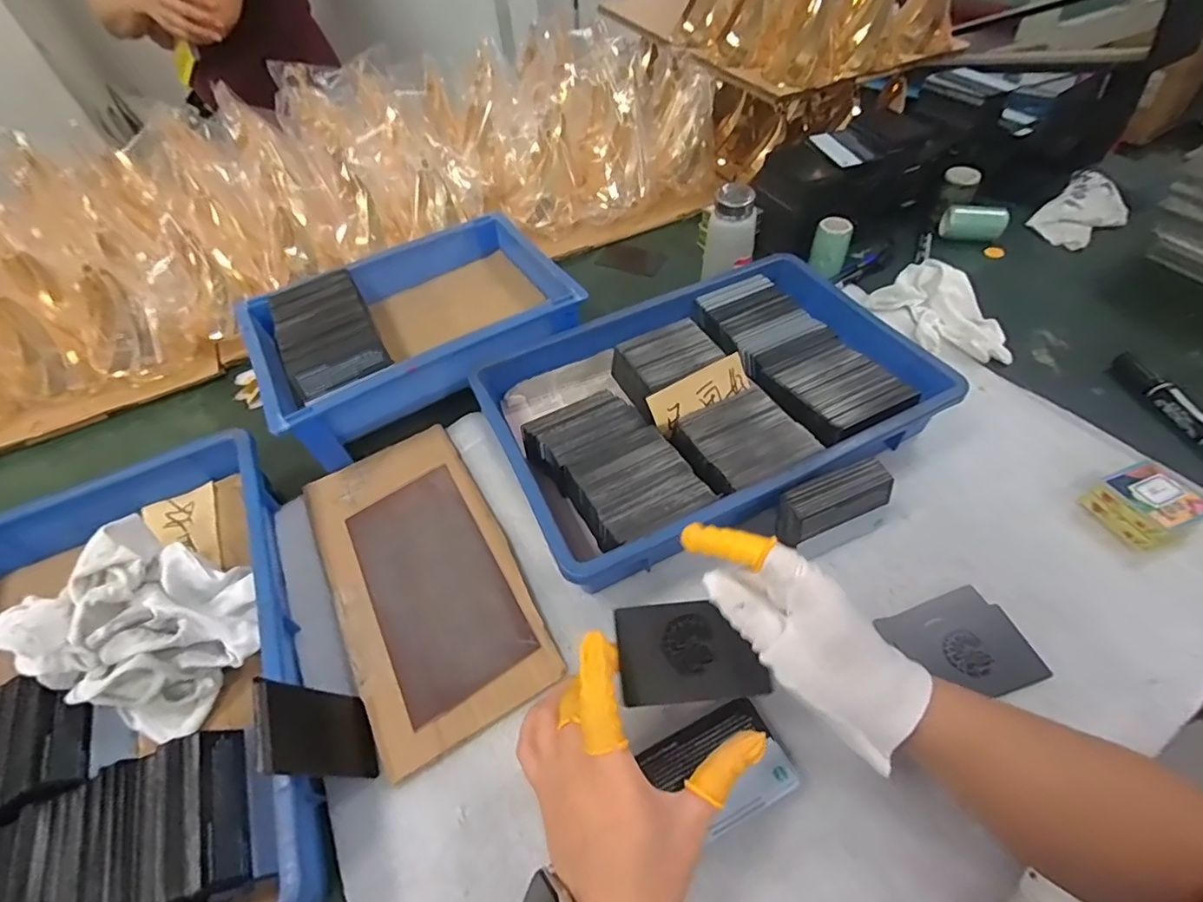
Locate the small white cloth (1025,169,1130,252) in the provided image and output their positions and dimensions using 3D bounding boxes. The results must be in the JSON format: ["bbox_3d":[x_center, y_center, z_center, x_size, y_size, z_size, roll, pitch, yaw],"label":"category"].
[{"bbox_3d":[0.624,-0.311,0.698,0.137,0.034,0.088,-34,58,-21],"label":"small white cloth"}]

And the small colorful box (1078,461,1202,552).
[{"bbox_3d":[0.425,0.041,0.420,0.054,0.033,0.054,-21,55,-13],"label":"small colorful box"}]

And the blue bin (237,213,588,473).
[{"bbox_3d":[-0.195,-0.135,0.564,0.296,0.064,0.212,-27,56,-17],"label":"blue bin"}]

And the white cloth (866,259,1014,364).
[{"bbox_3d":[0.373,-0.152,0.580,0.094,0.039,0.147,-31,57,-19],"label":"white cloth"}]

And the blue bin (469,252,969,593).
[{"bbox_3d":[0.088,-0.052,0.497,0.365,0.057,0.263,-23,55,-14],"label":"blue bin"}]

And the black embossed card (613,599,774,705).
[{"bbox_3d":[0.049,0.113,0.306,0.077,0.005,0.053,-8,69,5],"label":"black embossed card"}]

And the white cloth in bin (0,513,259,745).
[{"bbox_3d":[-0.310,0.120,0.371,0.121,0.093,0.113,16,55,14],"label":"white cloth in bin"}]

